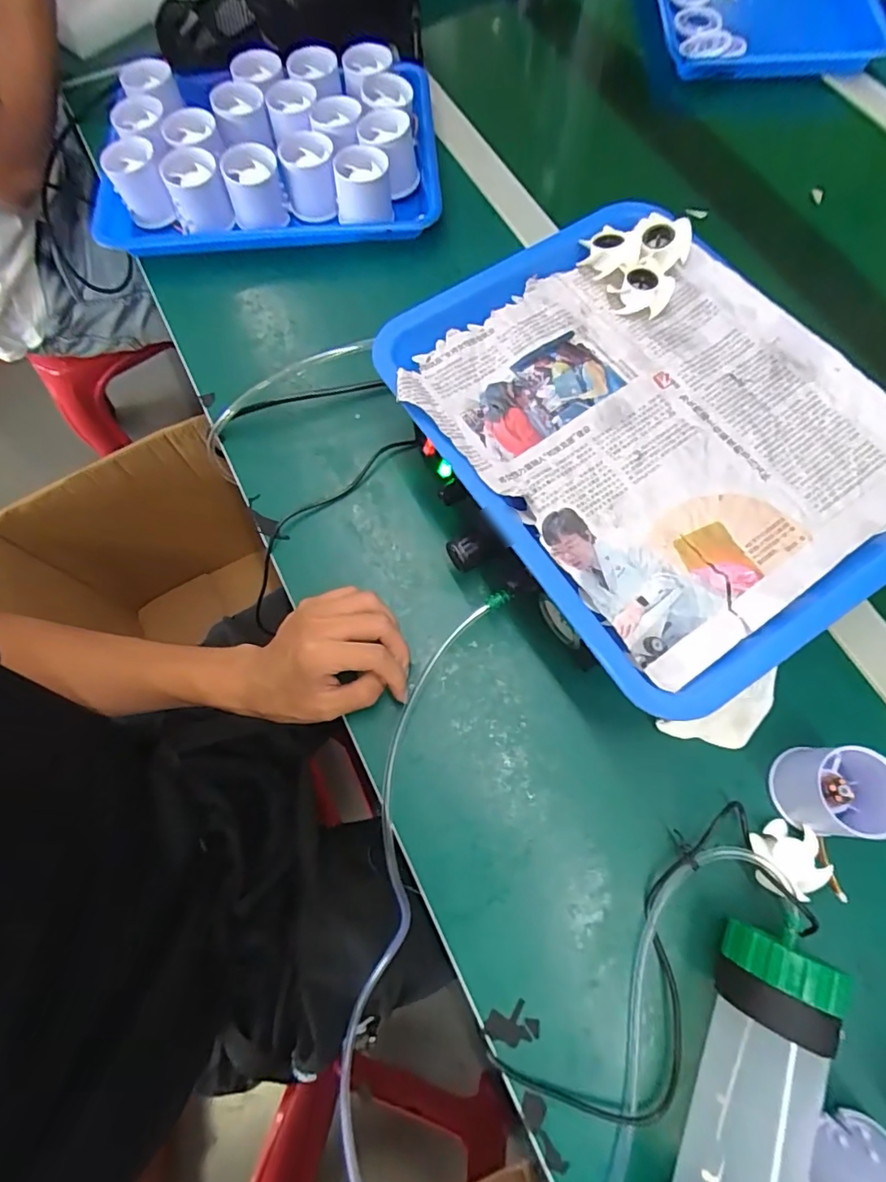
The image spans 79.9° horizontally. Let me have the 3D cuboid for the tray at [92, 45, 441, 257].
[{"bbox_3d":[-0.174,-0.456,0.540,0.331,0.050,0.236,-4,73,0],"label":"tray"}]

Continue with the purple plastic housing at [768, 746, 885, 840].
[{"bbox_3d":[0.248,0.126,0.335,0.051,0.052,0.053,6,73,3],"label":"purple plastic housing"}]

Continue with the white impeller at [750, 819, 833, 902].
[{"bbox_3d":[0.223,0.172,0.341,0.041,0.015,0.043,0,73,1],"label":"white impeller"}]

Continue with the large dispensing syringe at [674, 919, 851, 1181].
[{"bbox_3d":[0.161,0.292,0.281,0.061,0.060,0.210,20,74,8],"label":"large dispensing syringe"}]

